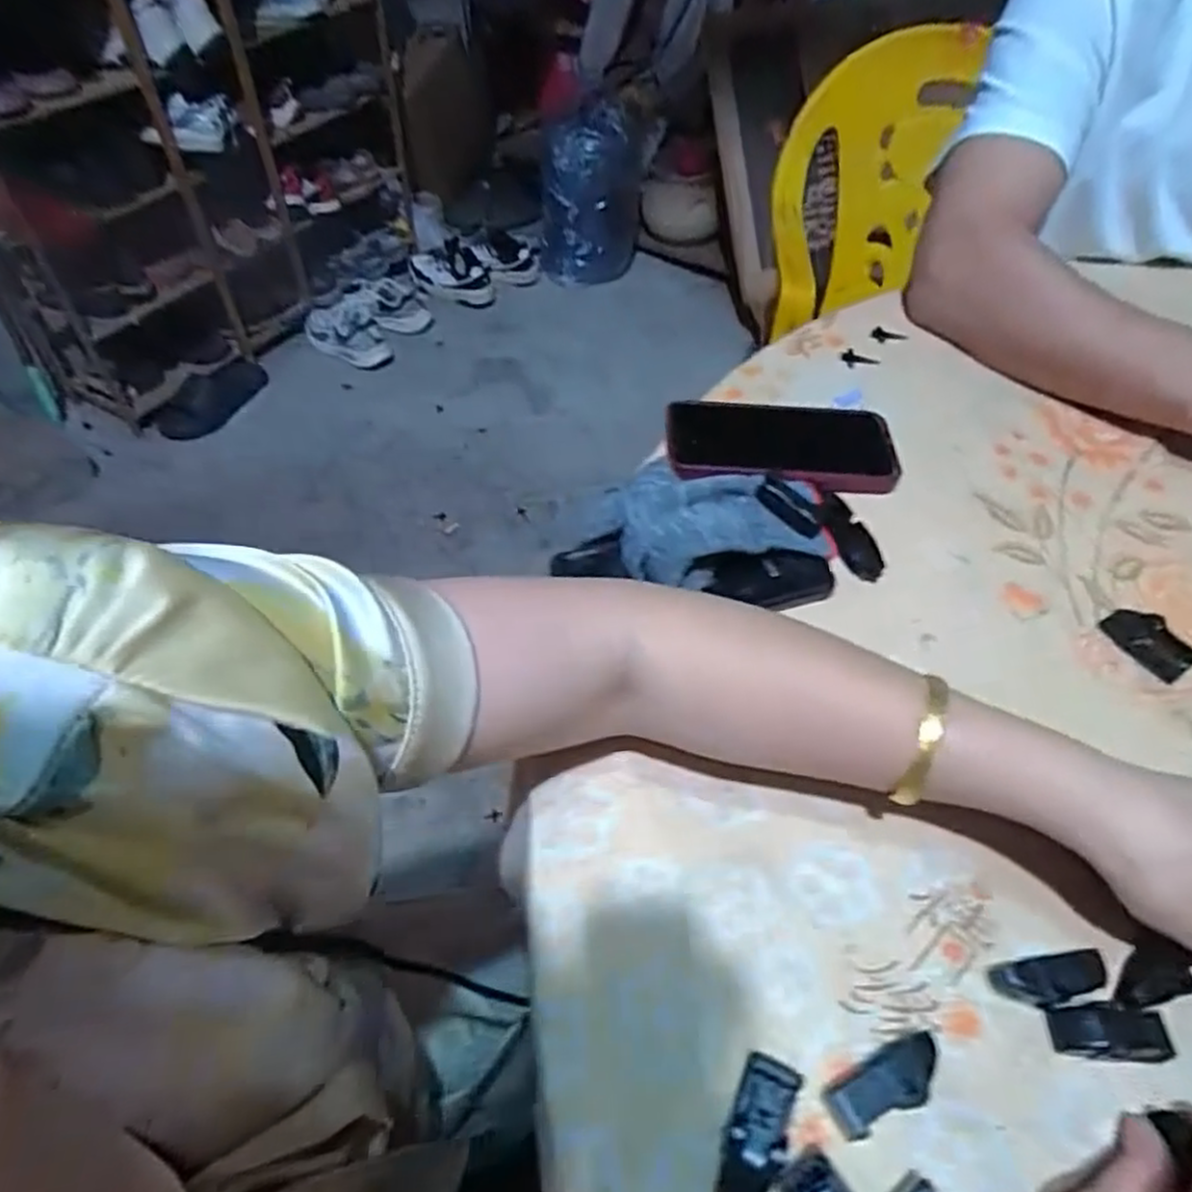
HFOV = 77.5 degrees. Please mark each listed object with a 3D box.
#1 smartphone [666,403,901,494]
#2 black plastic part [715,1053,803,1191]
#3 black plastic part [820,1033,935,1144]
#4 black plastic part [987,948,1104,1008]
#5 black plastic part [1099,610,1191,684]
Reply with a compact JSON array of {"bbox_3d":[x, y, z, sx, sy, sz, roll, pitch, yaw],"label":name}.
[{"bbox_3d":[0.130,-0.108,0.518,0.157,0.013,0.085,4,52,0],"label":"smartphone"},{"bbox_3d":[0.061,0.206,0.286,0.020,0.016,0.048,22,54,14],"label":"black plastic part"},{"bbox_3d":[0.114,0.194,0.295,0.045,0.021,0.020,-17,55,-16],"label":"black plastic part"},{"bbox_3d":[0.195,0.164,0.317,0.045,0.014,0.018,-7,43,-2],"label":"black plastic part"},{"bbox_3d":[0.320,0.027,0.430,0.025,0.014,0.047,-22,56,-19],"label":"black plastic part"}]

